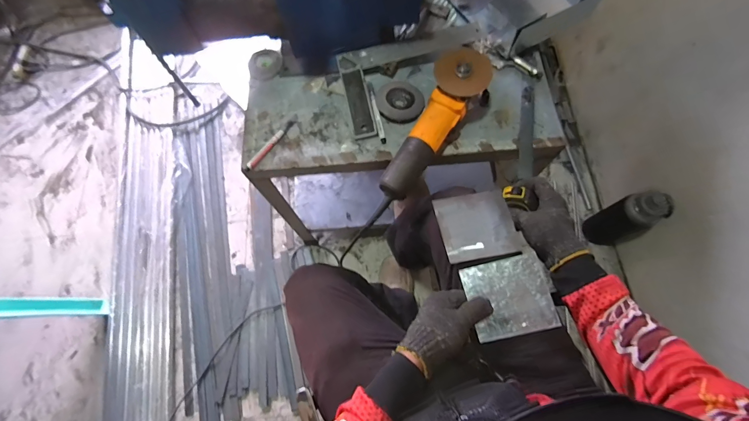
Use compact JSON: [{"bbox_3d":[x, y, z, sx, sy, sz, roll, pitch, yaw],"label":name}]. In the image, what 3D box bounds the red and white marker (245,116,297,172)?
[{"bbox_3d":[-0.197,-0.131,0.664,0.015,0.009,0.142,33,74,12],"label":"red and white marker"}]

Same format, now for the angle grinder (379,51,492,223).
[{"bbox_3d":[0.103,-0.140,0.616,0.094,0.076,0.299,32,89,9],"label":"angle grinder"}]

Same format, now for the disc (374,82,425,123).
[{"bbox_3d":[0.051,-0.214,0.678,0.091,0.016,0.086,0,71,1],"label":"disc"}]

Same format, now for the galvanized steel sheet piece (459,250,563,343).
[{"bbox_3d":[0.188,0.121,0.484,0.108,0.010,0.104,-16,76,6],"label":"galvanized steel sheet piece"}]

